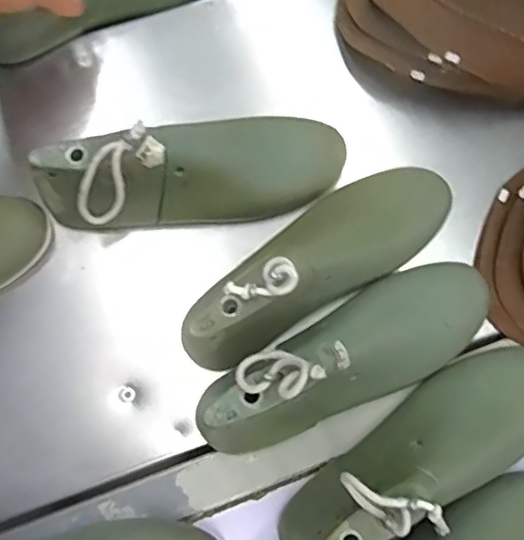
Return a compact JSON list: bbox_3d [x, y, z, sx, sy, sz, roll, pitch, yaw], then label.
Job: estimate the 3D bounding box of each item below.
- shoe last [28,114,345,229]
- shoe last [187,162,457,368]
[{"bbox_3d":[-0.053,-0.078,0.498,0.244,0.089,0.066,-12,75,-4],"label":"shoe last"},{"bbox_3d":[0.043,-0.011,0.476,0.256,0.100,0.080,-34,78,-9],"label":"shoe last"}]

